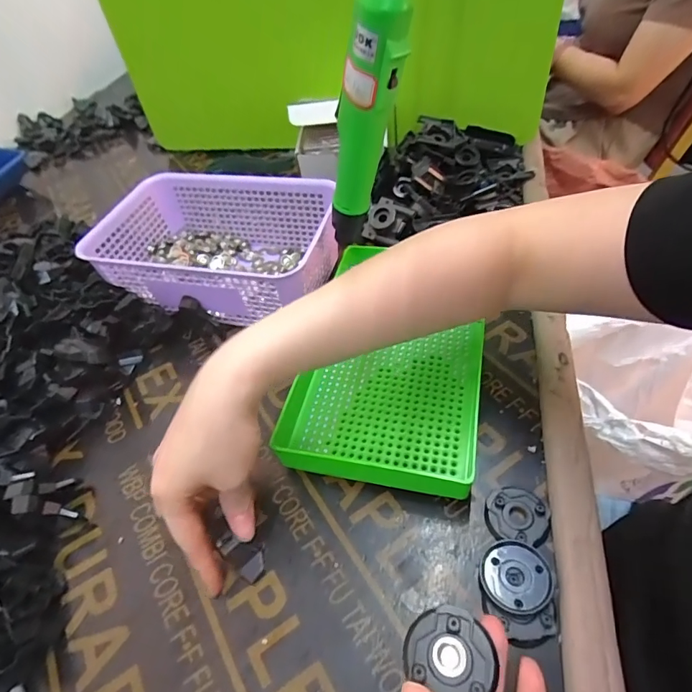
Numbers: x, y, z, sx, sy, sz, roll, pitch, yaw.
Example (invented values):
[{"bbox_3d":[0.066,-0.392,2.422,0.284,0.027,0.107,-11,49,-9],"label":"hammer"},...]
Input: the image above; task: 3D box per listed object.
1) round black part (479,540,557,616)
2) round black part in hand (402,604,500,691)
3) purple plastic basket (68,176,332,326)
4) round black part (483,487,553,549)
[{"bbox_3d":[0.108,0.146,0.284,0.042,0.009,0.042,-3,48,4],"label":"round black part"},{"bbox_3d":[0.049,0.142,0.208,0.039,0.005,0.037,-3,48,4],"label":"round black part in hand"},{"bbox_3d":[-0.132,-0.100,0.475,0.232,0.090,0.143,7,50,12],"label":"purple plastic basket"},{"bbox_3d":[0.118,0.116,0.311,0.041,0.006,0.038,-3,48,4],"label":"round black part"}]

